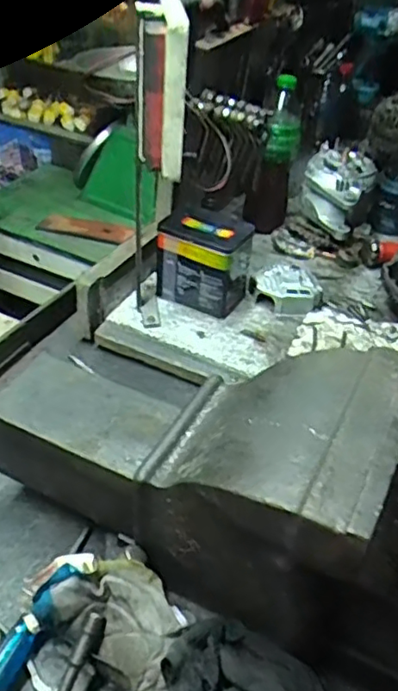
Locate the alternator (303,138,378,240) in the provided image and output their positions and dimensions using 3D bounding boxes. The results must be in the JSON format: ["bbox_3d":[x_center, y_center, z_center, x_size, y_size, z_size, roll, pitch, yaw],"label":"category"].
[{"bbox_3d":[0.250,-0.281,1.099,0.124,0.105,0.140,14,40,11],"label":"alternator"}]

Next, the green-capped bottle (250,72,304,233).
[{"bbox_3d":[0.139,-0.324,1.059,0.063,0.255,0.065,11,39,7],"label":"green-capped bottle"}]

